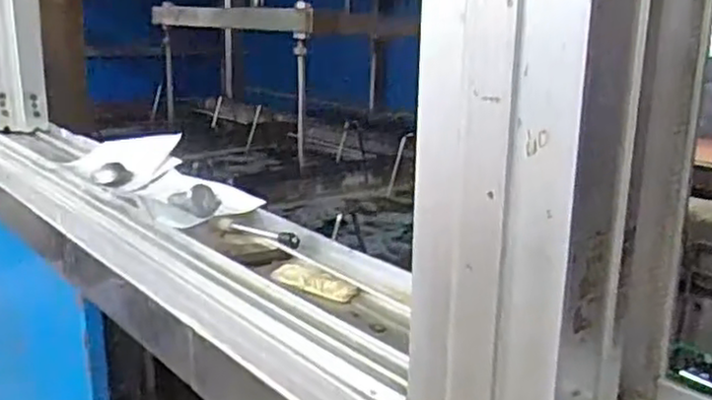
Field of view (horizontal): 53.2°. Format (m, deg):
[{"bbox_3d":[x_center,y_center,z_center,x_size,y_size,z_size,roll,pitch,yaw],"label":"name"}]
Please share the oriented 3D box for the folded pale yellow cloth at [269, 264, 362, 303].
[{"bbox_3d":[-0.027,0.054,0.467,0.063,0.008,0.025,13,18,34],"label":"folded pale yellow cloth"}]

